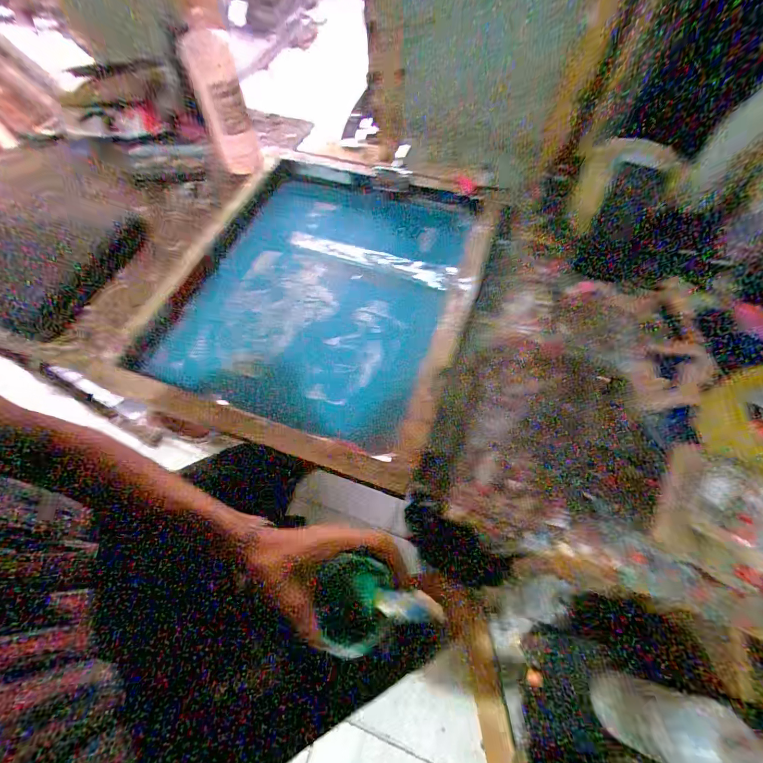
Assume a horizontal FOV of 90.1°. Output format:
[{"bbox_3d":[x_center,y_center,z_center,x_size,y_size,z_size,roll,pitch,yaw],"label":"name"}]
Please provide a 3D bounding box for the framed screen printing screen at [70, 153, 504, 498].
[{"bbox_3d":[-0.111,-0.165,0.604,0.495,0.049,0.553,16,62,11],"label":"framed screen printing screen"}]

